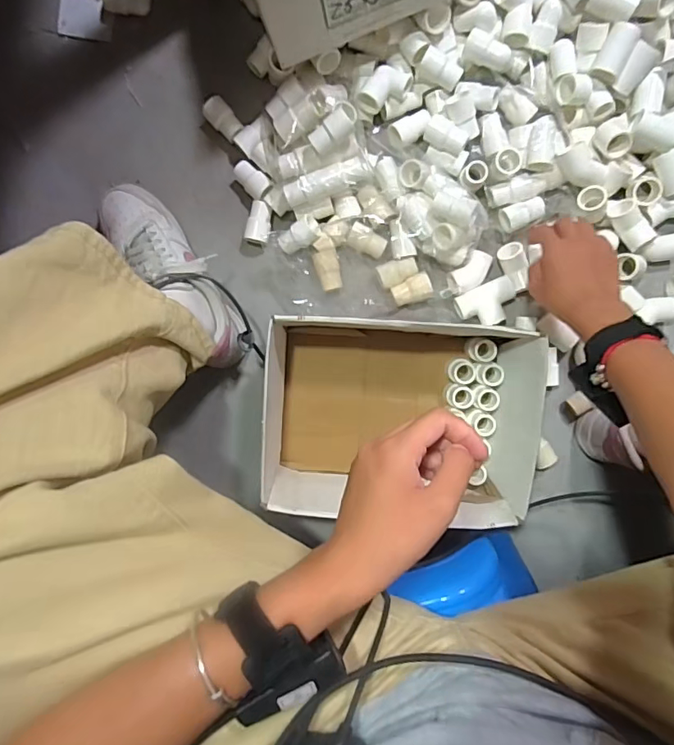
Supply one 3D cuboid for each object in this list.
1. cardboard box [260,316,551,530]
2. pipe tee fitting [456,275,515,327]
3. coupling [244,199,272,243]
[{"bbox_3d":[0.072,0.051,0.609,0.300,0.122,0.215,6,96,2],"label":"cardboard box"},{"bbox_3d":[0.192,-0.086,0.641,0.075,0.024,0.053,-21,95,4],"label":"pipe tee fitting"},{"bbox_3d":[-0.099,-0.192,0.639,0.028,0.026,0.051,9,96,1],"label":"coupling"}]

